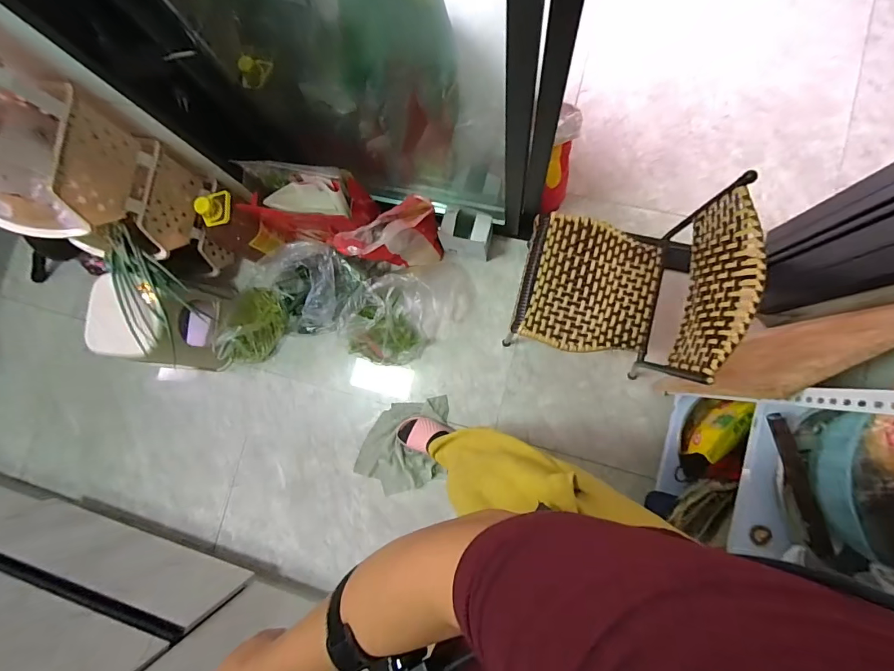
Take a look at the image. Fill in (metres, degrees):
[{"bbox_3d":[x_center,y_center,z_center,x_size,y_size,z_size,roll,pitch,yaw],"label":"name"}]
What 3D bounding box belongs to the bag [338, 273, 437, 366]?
[{"bbox_3d":[-0.180,-0.049,1.290,0.258,0.168,0.298,38,90,9],"label":"bag"}]

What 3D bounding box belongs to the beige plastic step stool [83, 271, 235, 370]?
[{"bbox_3d":[-0.881,-0.035,1.270,0.301,0.253,0.236,11,83,8],"label":"beige plastic step stool"}]

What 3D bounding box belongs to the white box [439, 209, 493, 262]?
[{"bbox_3d":[0.058,-0.306,1.258,0.155,0.166,0.101,11,86,8],"label":"white box"}]

